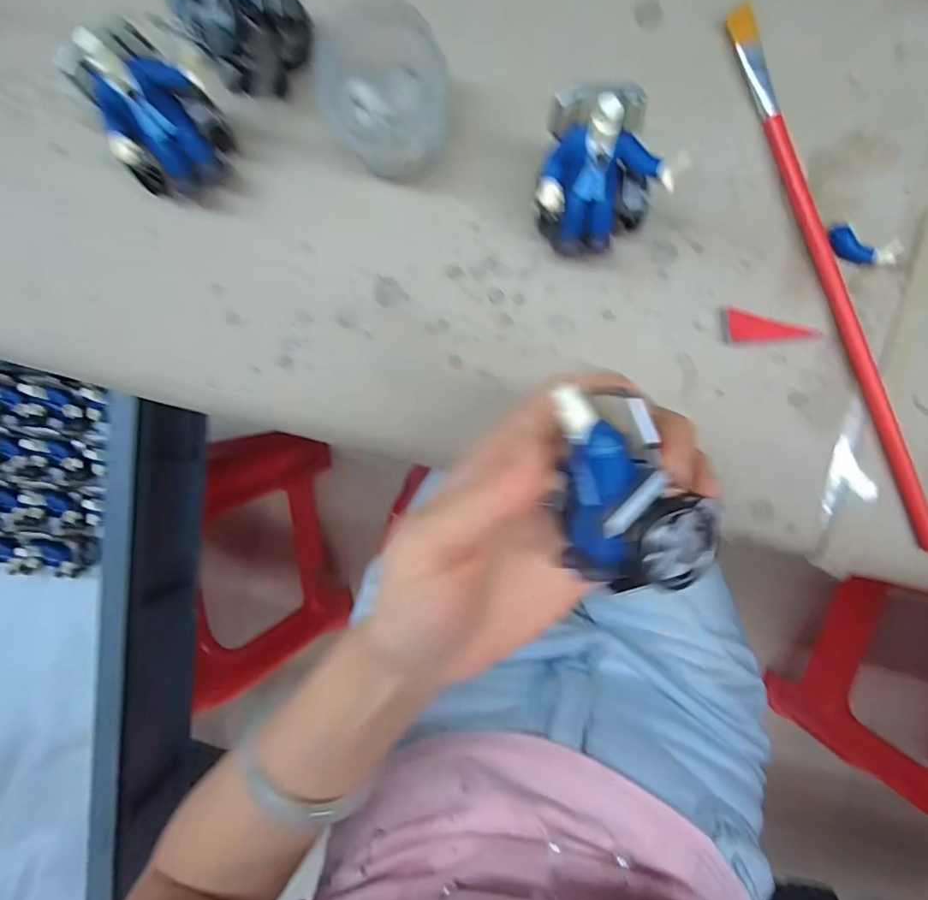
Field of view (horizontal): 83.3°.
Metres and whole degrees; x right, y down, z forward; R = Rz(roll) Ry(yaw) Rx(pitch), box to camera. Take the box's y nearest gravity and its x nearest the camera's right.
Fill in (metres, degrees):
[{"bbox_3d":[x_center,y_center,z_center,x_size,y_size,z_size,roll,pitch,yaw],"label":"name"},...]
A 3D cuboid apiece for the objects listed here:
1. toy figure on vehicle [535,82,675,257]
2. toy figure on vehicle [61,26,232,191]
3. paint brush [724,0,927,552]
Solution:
[{"bbox_3d":[0.057,-0.113,0.218,0.050,0.065,0.048,0,92,4],"label":"toy figure on vehicle"},{"bbox_3d":[-0.134,-0.145,0.230,0.054,0.061,0.044,-43,89,4],"label":"toy figure on vehicle"},{"bbox_3d":[0.169,-0.077,0.238,0.010,0.008,0.258,-20,90,4],"label":"paint brush"}]

